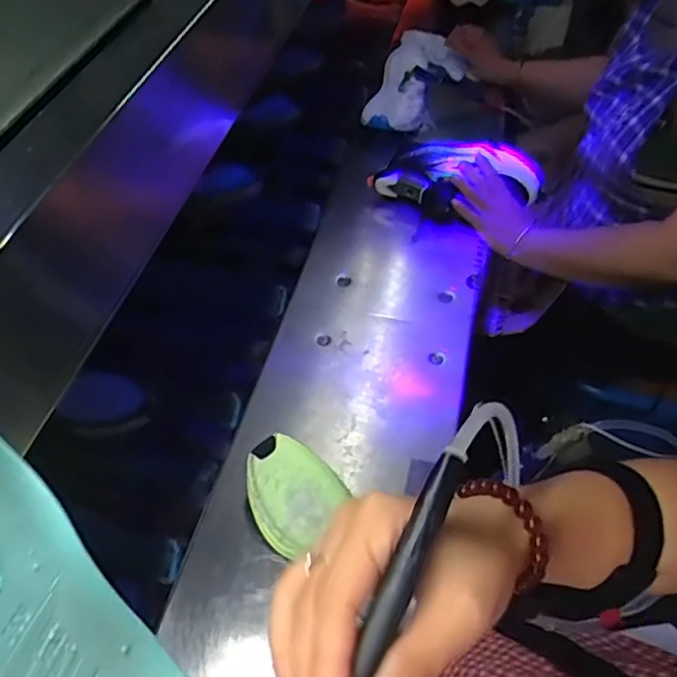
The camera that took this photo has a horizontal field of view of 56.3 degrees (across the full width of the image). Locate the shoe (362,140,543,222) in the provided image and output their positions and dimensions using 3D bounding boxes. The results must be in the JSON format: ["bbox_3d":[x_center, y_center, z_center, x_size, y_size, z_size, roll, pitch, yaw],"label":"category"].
[{"bbox_3d":[0.171,-0.229,0.927,0.238,0.085,0.102,5,50,4],"label":"shoe"}]

